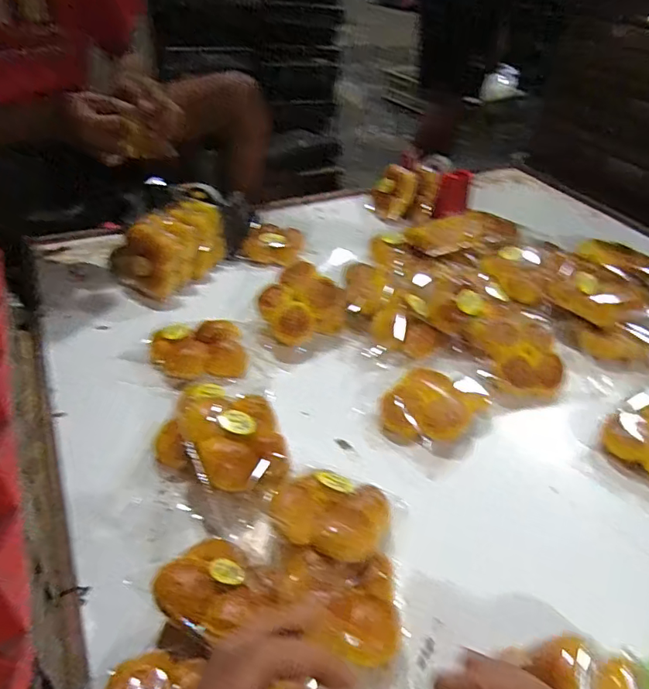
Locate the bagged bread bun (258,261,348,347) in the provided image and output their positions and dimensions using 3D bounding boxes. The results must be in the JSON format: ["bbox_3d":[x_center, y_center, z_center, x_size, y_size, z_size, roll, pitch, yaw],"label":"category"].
[{"bbox_3d":[-0.036,-0.055,0.774,0.107,0.071,0.127,30,46,27],"label":"bagged bread bun"}]

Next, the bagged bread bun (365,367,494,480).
[{"bbox_3d":[0.138,0.086,0.662,0.120,0.038,0.157,31,46,27],"label":"bagged bread bun"}]

